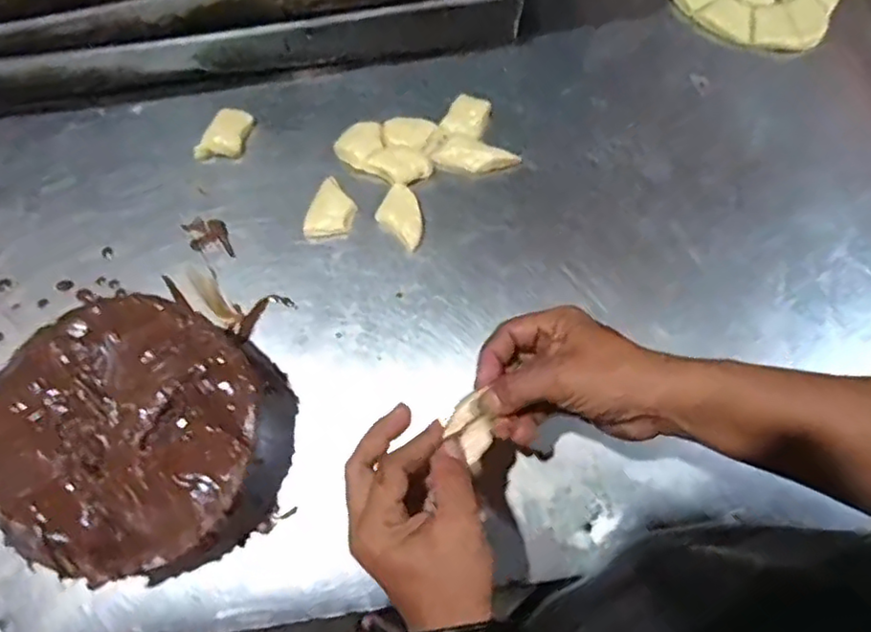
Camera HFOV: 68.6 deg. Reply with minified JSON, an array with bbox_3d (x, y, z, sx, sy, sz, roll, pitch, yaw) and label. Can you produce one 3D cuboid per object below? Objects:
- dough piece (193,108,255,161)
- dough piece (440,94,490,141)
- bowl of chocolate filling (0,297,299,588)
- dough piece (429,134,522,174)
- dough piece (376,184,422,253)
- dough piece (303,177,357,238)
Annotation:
[{"bbox_3d":[-0.189,-0.161,0.574,0.036,0.014,0.053,22,73,6],"label":"dough piece"},{"bbox_3d":[0.029,-0.181,0.578,0.036,0.007,0.040,21,73,6],"label":"dough piece"},{"bbox_3d":[-0.208,0.087,0.453,0.190,0.075,0.178,0,72,-1],"label":"bowl of chocolate filling"},{"bbox_3d":[0.036,-0.142,0.565,0.075,0.009,0.033,13,72,3],"label":"dough piece"},{"bbox_3d":[-0.026,-0.087,0.546,0.053,0.010,0.038,42,76,12],"label":"dough piece"},{"bbox_3d":[-0.089,-0.090,0.546,0.038,0.011,0.052,19,73,5],"label":"dough piece"}]

